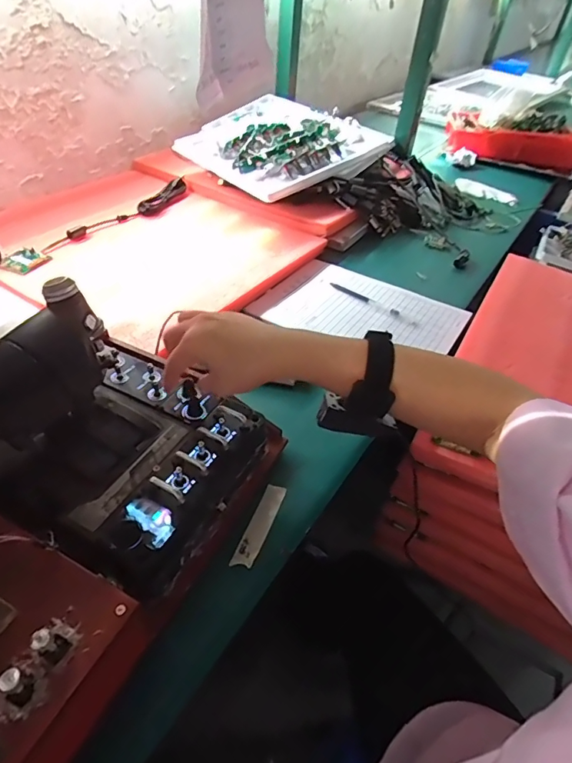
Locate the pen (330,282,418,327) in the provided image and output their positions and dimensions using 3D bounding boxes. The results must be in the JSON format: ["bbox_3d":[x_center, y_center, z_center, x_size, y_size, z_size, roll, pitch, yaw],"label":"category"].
[{"bbox_3d":[0.138,-0.126,0.743,0.159,0.005,0.014,30,48,25],"label":"pen"}]

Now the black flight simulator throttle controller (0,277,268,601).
[{"bbox_3d":[-0.152,0.038,0.421,0.223,0.129,0.204,22,45,18],"label":"black flight simulator throttle controller"}]

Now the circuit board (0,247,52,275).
[{"bbox_3d":[-0.403,-0.185,0.717,0.053,0.012,0.061,25,46,21],"label":"circuit board"}]

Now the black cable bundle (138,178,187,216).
[{"bbox_3d":[-0.235,-0.358,0.902,0.029,0.028,0.141,19,44,15],"label":"black cable bundle"}]

